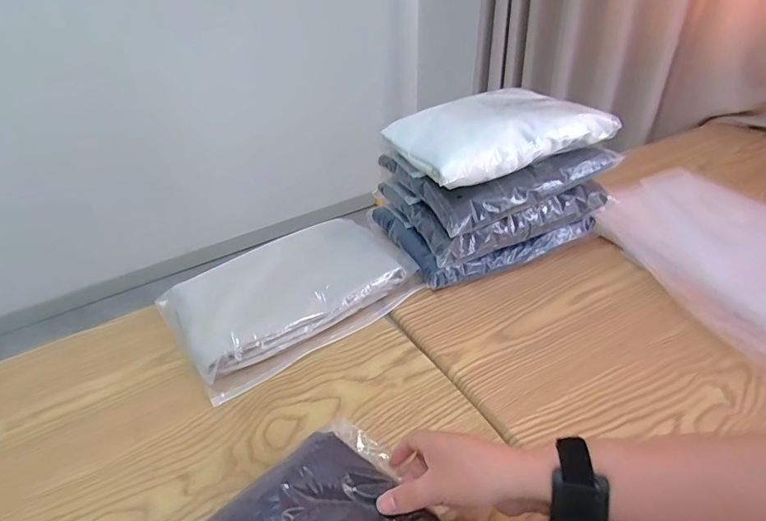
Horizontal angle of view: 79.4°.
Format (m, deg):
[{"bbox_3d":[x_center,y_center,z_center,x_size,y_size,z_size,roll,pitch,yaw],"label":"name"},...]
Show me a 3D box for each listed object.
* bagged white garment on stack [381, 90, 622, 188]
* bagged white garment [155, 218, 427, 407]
[{"bbox_3d":[0.160,-0.192,0.664,0.261,0.063,0.197,-13,36,-16],"label":"bagged white garment on stack"},{"bbox_3d":[-0.123,0.034,0.657,0.336,0.055,0.211,-26,41,-30],"label":"bagged white garment"}]

